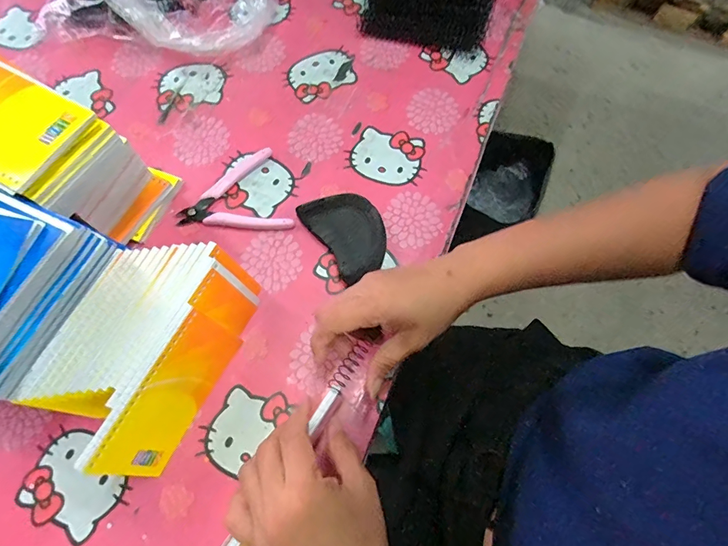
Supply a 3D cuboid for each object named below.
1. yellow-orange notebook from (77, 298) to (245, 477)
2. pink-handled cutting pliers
[{"bbox_3d":[-0.156,0.098,0.336,0.008,0.080,0.128,19,68,26],"label":"yellow-orange notebook"},{"bbox_3d":[-0.135,-0.091,0.445,0.120,0.011,0.096,0,68,1],"label":"pink-handled cutting pliers"}]

